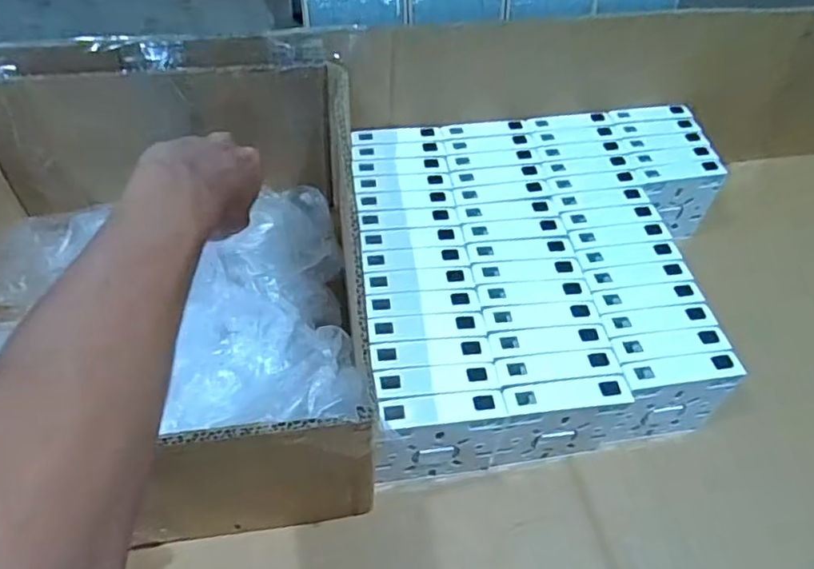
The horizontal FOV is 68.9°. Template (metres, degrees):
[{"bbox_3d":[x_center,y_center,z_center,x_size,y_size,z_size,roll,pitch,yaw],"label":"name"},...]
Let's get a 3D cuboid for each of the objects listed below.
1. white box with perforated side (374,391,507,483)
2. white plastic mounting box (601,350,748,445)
[{"bbox_3d":[0.020,0.105,0.405,0.084,0.079,0.022,-7,49,-7],"label":"white box with perforated side"},{"bbox_3d":[0.188,0.084,0.434,0.083,0.080,0.024,-8,49,-7],"label":"white plastic mounting box"}]

